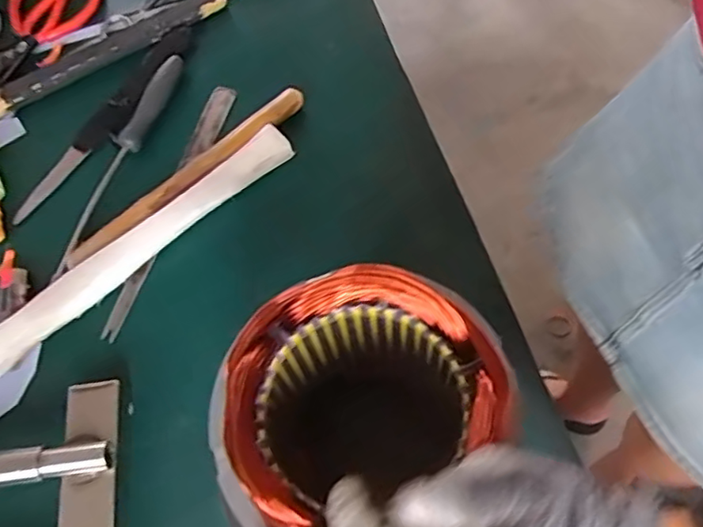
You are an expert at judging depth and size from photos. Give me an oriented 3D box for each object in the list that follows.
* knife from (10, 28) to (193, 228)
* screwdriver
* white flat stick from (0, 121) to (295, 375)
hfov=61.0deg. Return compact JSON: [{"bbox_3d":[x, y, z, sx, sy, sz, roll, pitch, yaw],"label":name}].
[{"bbox_3d":[-0.232,-0.140,0.564,0.036,0.011,0.242,30,71,15],"label":"knife"},{"bbox_3d":[-0.216,-0.097,0.545,0.033,0.020,0.232,18,68,11],"label":"screwdriver"},{"bbox_3d":[-0.172,-0.019,0.491,0.298,0.011,0.032,-40,98,-16],"label":"white flat stick"}]

